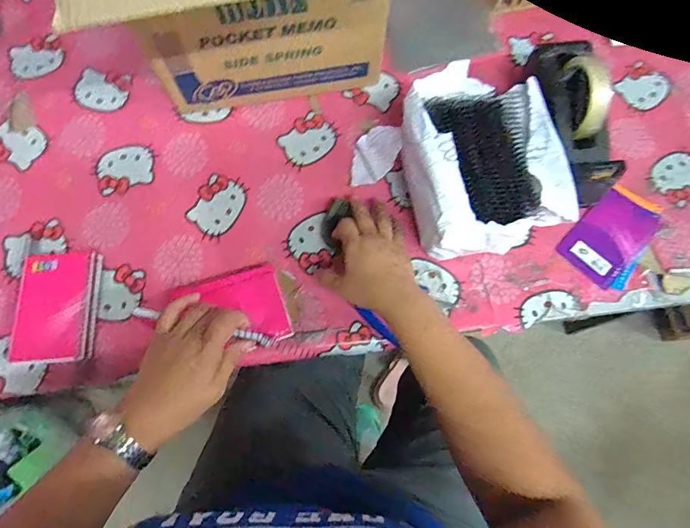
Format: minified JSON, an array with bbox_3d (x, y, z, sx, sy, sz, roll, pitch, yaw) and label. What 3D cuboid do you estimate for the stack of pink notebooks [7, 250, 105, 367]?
[{"bbox_3d":[-0.353,0.051,0.520,0.089,0.028,0.134,-4,72,-1],"label":"stack of pink notebooks"}]

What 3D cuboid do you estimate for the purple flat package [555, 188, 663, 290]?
[{"bbox_3d":[0.348,-0.036,0.555,0.083,0.015,0.120,43,87,10],"label":"purple flat package"}]

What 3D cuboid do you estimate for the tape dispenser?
[{"bbox_3d":[0.293,-0.182,0.551,0.078,0.109,0.208,-10,72,-3],"label":"tape dispenser"}]

